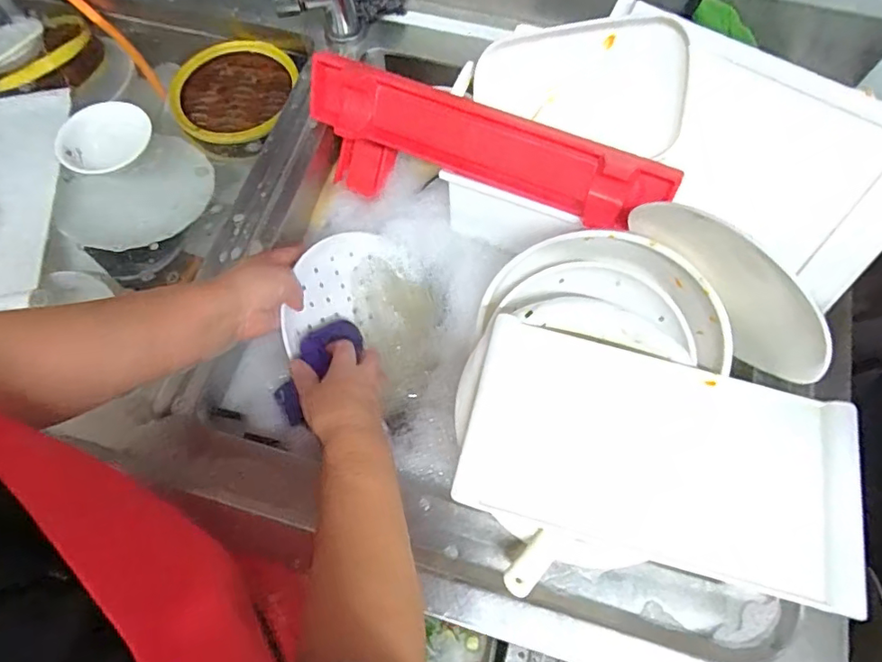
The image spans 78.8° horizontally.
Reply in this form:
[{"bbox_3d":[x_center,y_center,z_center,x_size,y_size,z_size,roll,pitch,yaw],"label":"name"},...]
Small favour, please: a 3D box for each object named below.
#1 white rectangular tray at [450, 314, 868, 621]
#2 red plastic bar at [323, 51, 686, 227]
[{"bbox_3d":[0.189,0.106,0.472,0.326,0.035,0.180,14,67,6],"label":"white rectangular tray"},{"bbox_3d":[0.036,-0.179,0.596,0.396,0.147,0.062,23,68,9],"label":"red plastic bar"}]

